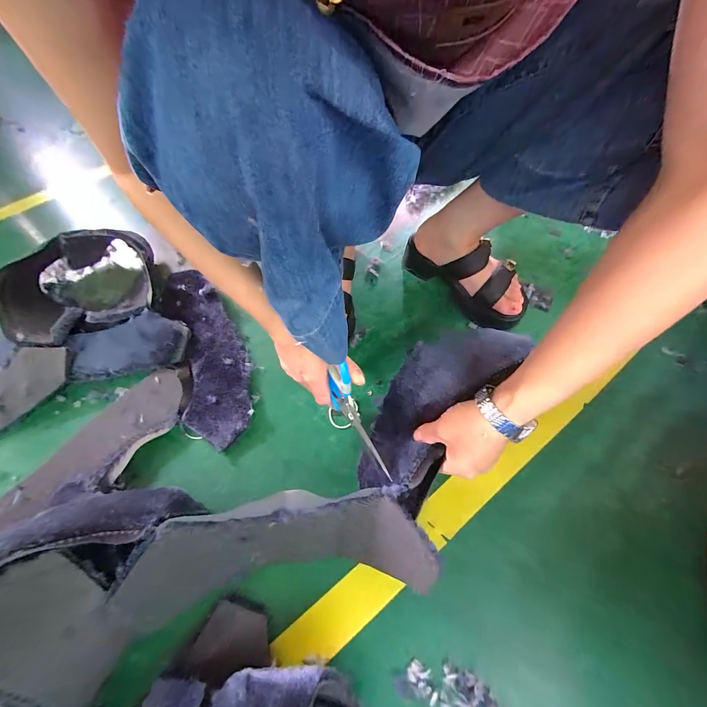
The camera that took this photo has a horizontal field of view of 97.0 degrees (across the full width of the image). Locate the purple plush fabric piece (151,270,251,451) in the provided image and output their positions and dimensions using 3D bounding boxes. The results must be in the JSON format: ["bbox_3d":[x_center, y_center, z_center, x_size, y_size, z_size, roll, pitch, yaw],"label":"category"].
[{"bbox_3d":[-0.230,-0.009,0.480,0.099,0.030,0.300,-25,63,-11],"label":"purple plush fabric piece"}]

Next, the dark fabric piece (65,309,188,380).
[{"bbox_3d":[-0.352,-0.013,0.488,0.175,0.033,0.090,-8,61,-2],"label":"dark fabric piece"}]

